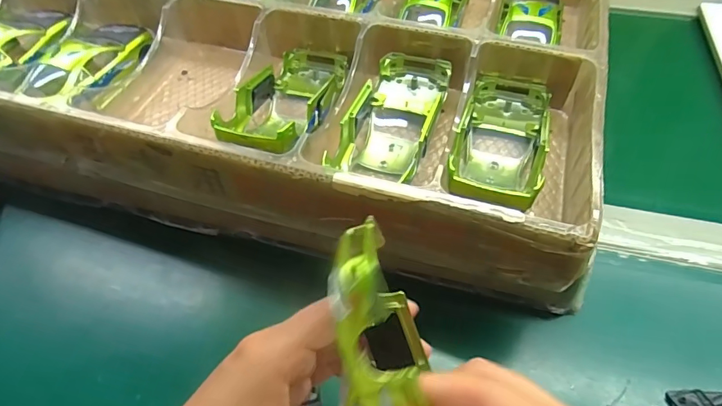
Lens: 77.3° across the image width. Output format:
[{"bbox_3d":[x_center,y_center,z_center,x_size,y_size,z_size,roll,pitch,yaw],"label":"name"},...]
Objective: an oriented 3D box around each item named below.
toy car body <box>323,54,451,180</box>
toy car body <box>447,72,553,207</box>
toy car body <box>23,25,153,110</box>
[{"bbox_3d":[0.023,-0.058,0.314,0.057,0.029,0.110,14,56,12],"label":"toy car body"},{"bbox_3d":[0.096,-0.045,0.304,0.059,0.027,0.107,15,56,13],"label":"toy car body"},{"bbox_3d":[-0.213,-0.111,0.359,0.059,0.036,0.112,19,57,15],"label":"toy car body"}]

